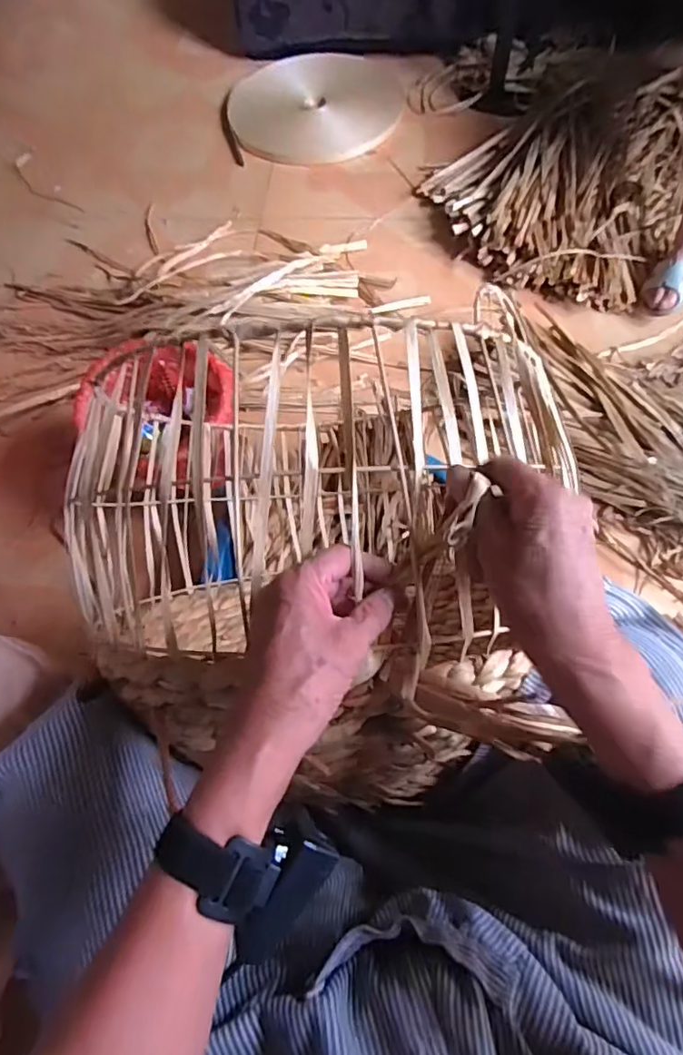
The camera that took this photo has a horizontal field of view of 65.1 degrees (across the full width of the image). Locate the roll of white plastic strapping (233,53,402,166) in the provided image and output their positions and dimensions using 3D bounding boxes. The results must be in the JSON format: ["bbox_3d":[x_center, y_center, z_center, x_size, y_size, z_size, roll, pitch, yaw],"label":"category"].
[{"bbox_3d":[-0.070,-1.213,1.525,0.483,0.015,0.455,-1,67,3],"label":"roll of white plastic strapping"}]

